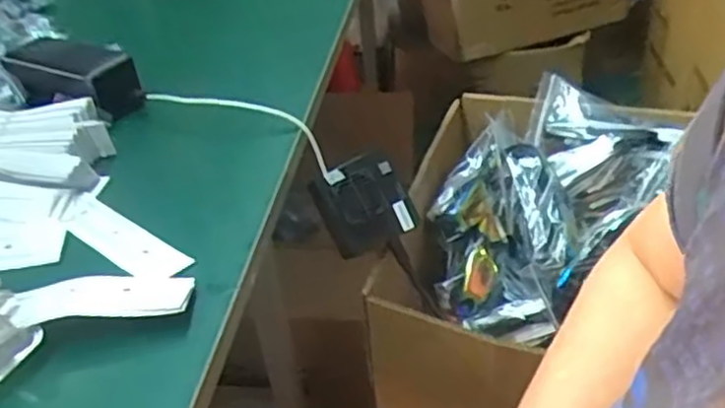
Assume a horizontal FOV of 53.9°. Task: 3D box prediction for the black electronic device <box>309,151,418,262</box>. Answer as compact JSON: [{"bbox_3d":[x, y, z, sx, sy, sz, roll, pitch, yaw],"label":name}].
[{"bbox_3d":[0.002,0.000,0.623,0.085,0.076,0.021,-25,4,-28],"label":"black electronic device"}]

